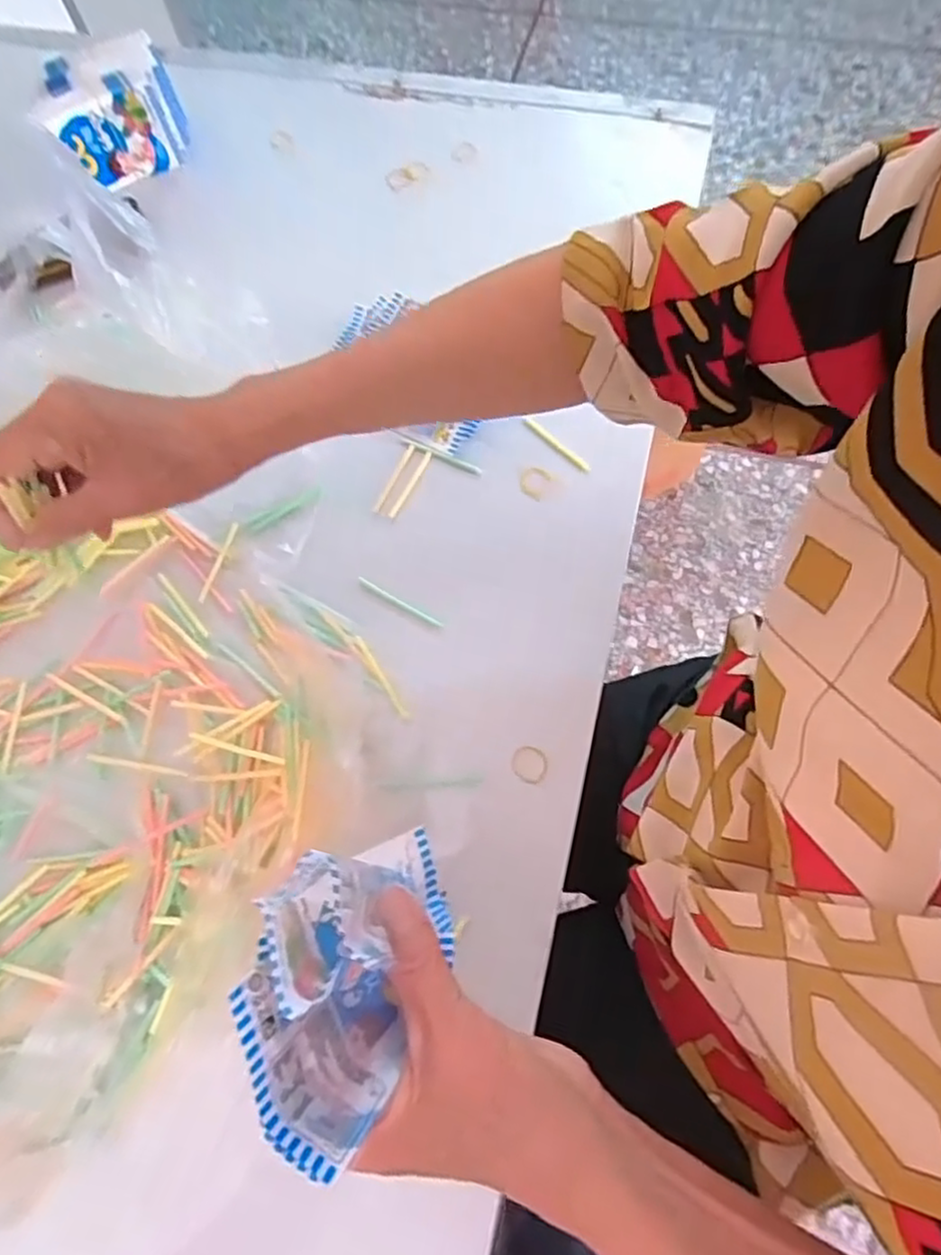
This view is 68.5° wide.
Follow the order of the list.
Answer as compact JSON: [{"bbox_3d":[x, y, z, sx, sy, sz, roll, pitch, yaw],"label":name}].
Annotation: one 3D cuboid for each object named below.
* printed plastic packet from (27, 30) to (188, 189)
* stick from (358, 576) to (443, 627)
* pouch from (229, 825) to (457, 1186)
[{"bbox_3d":[-0.289,-0.418,0.558,0.111,0.074,0.057,-27,70,-7],"label":"printed plastic packet"},{"bbox_3d":[-0.046,-0.017,0.443,0.063,0.004,0.005,30,71,12],"label":"stick"},{"bbox_3d":[-0.042,0.115,0.235,0.058,0.081,0.094,24,70,10],"label":"pouch"}]

